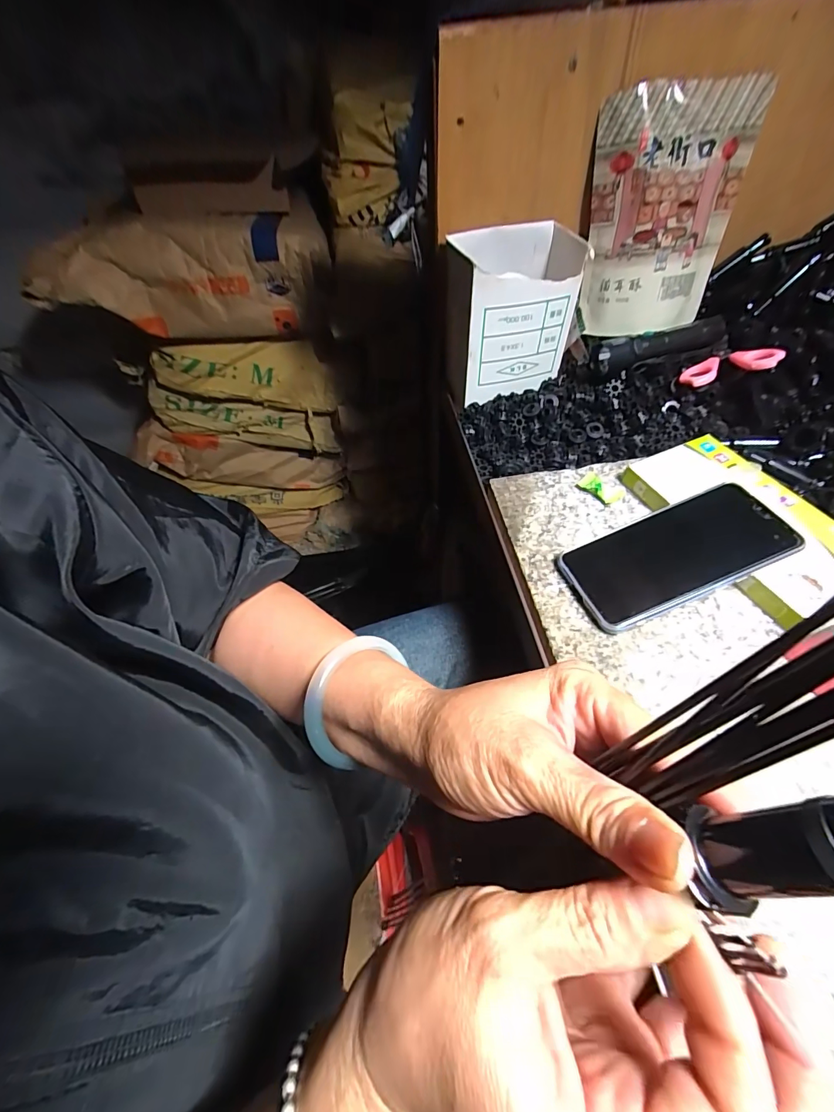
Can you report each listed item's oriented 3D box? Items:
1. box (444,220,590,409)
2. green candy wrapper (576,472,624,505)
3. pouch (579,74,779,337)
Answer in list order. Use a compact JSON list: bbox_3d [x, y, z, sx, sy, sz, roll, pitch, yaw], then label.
[{"bbox_3d":[0.101,-0.259,0.456,0.124,0.135,0.086,-14,53,-6],"label":"box"},{"bbox_3d":[0.166,-0.063,0.382,0.023,0.008,0.039,-36,58,-21],"label":"green candy wrapper"},{"bbox_3d":[0.237,-0.323,0.410,0.139,0.186,0.028,-1,35,2],"label":"pouch"}]

